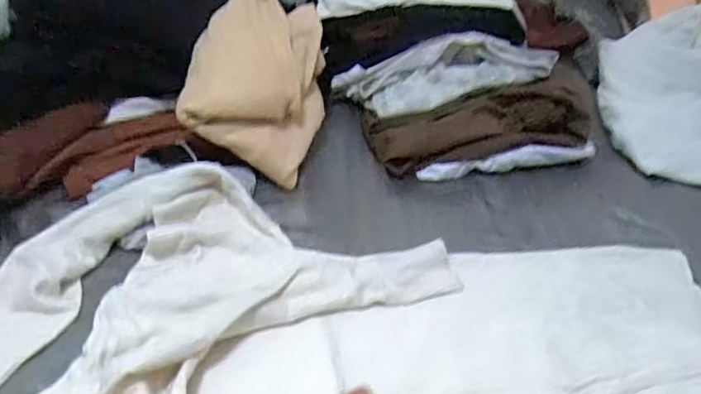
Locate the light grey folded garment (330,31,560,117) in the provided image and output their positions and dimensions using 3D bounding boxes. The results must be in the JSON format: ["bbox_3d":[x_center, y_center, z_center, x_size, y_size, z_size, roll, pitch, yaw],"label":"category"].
[{"bbox_3d":[0.132,-0.164,0.766,0.296,0.079,0.096,-2,42,-7],"label":"light grey folded garment"}]

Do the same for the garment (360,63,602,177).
[{"bbox_3d":[0.168,-0.096,0.728,0.283,0.063,0.107,-13,43,0],"label":"garment"}]

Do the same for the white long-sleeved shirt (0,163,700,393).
[{"bbox_3d":[0.017,0.119,0.499,0.688,0.054,0.393,-7,43,-12],"label":"white long-sleeved shirt"}]

